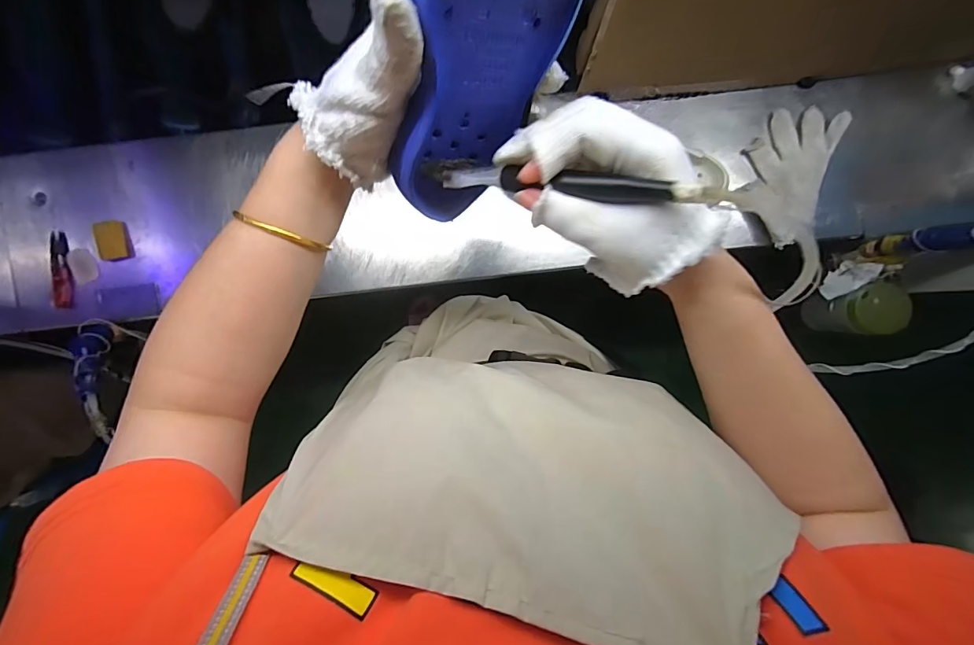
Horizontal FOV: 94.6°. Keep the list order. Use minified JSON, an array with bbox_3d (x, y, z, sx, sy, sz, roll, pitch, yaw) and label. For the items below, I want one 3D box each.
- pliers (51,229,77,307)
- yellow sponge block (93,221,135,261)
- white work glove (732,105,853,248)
[{"bbox_3d":[-0.578,-0.071,0.608,0.028,0.015,0.102,2,91,-2],"label":"pliers"},{"bbox_3d":[-0.504,-0.110,0.607,0.040,0.012,0.051,-8,92,-2],"label":"yellow sponge block"},{"bbox_3d":[0.401,-0.200,0.605,0.105,0.029,0.184,15,91,-2],"label":"white work glove"}]

